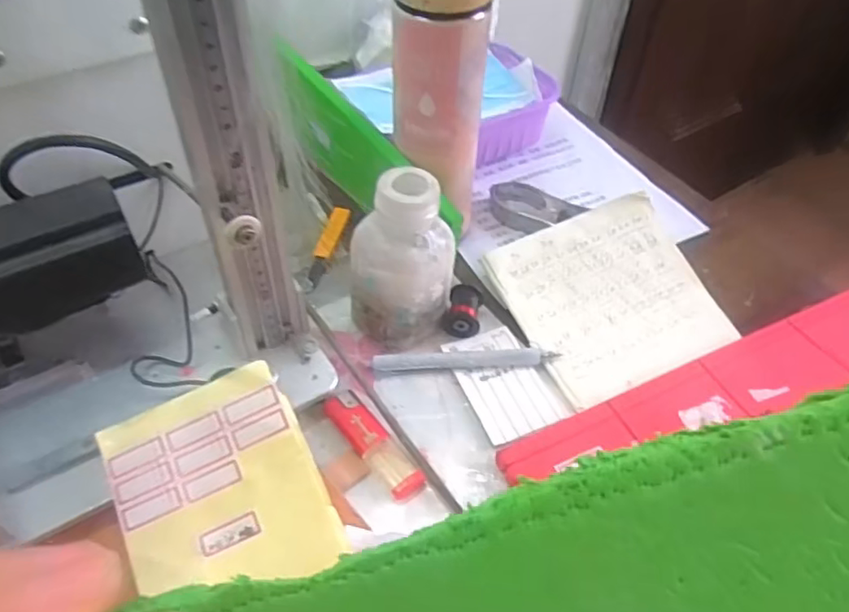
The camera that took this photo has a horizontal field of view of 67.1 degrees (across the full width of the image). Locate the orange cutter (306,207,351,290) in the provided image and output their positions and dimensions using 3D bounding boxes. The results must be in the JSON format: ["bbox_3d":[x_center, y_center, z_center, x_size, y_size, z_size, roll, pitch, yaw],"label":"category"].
[{"bbox_3d":[-0.082,-0.049,0.534,0.017,0.011,0.081,14,67,10],"label":"orange cutter"}]

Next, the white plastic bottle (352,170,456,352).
[{"bbox_3d":[-0.015,-0.030,0.443,0.063,0.126,0.057,-35,59,-28],"label":"white plastic bottle"}]

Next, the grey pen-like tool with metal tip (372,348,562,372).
[{"bbox_3d":[0.029,0.038,0.452,0.129,0.010,0.012,-3,49,-5],"label":"grey pen-like tool with metal tip"}]

